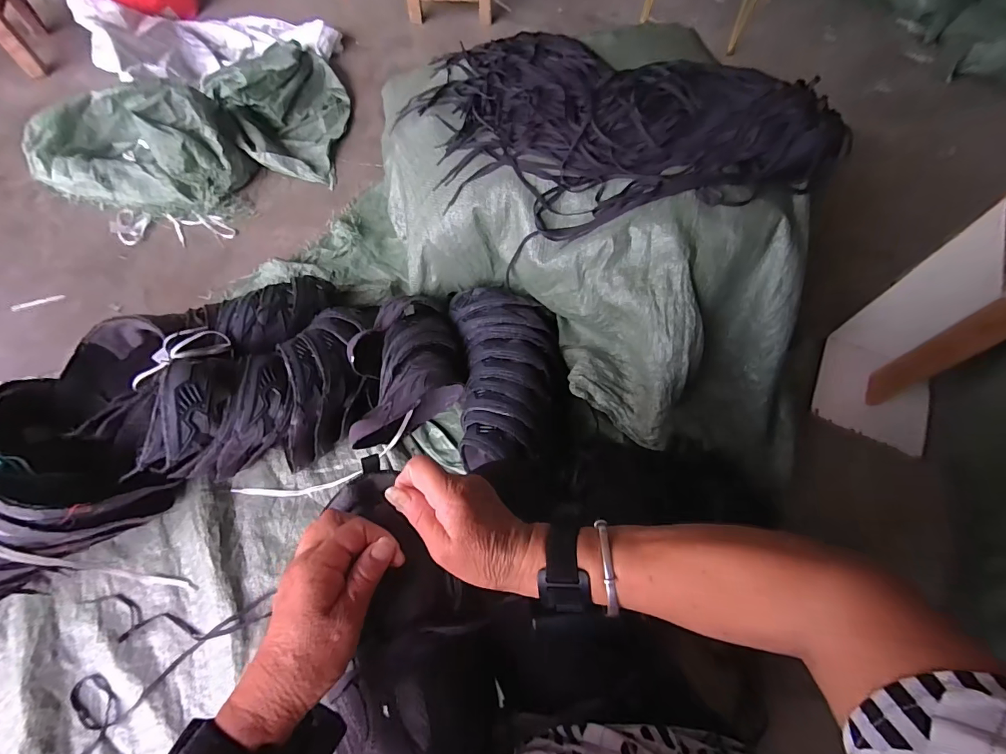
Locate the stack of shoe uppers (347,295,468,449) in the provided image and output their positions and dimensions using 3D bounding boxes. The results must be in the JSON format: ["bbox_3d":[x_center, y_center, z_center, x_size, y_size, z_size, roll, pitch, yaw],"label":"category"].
[{"bbox_3d":[-0.167,-0.023,0.797,0.185,0.164,0.318,-7,65,-4],"label":"stack of shoe uppers"}]

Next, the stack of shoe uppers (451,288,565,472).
[{"bbox_3d":[0.014,-0.013,0.784,0.189,0.100,0.336,-4,65,-3],"label":"stack of shoe uppers"}]

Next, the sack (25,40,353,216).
[{"bbox_3d":[-0.826,-0.740,1.160,0.741,0.175,0.664,0,65,-1],"label":"sack"}]

